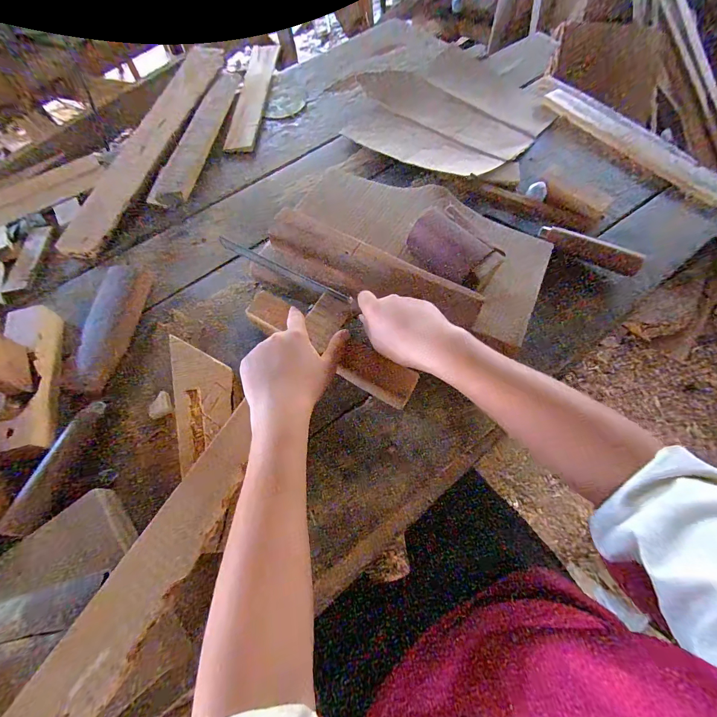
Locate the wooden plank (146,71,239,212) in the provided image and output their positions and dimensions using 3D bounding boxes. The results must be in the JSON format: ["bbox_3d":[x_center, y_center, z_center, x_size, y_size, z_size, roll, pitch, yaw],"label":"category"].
[{"bbox_3d":[-0.287,-0.424,0.625,0.060,0.024,0.422,2,64,4],"label":"wooden plank"}]

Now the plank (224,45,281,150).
[{"bbox_3d":[-0.212,-0.539,0.681,0.059,0.006,0.370,1,64,4],"label":"plank"}]

